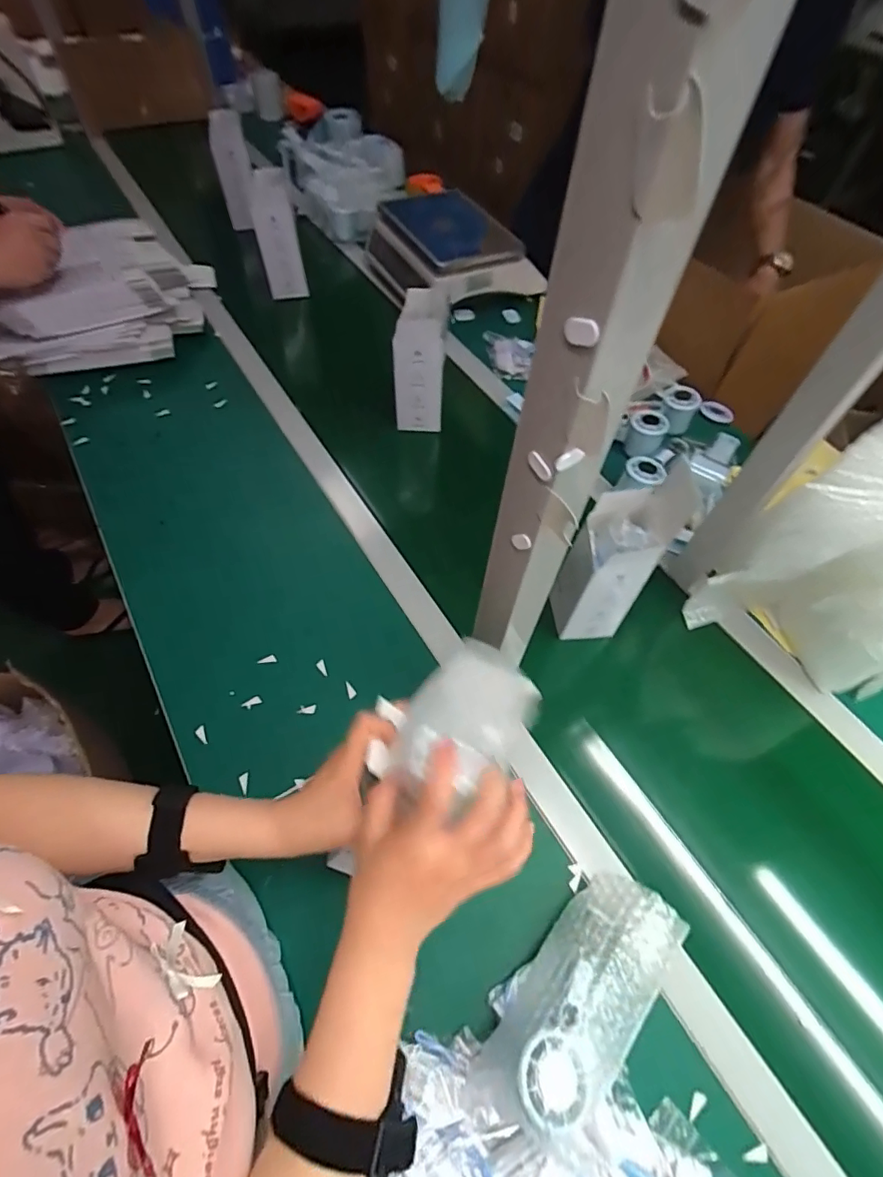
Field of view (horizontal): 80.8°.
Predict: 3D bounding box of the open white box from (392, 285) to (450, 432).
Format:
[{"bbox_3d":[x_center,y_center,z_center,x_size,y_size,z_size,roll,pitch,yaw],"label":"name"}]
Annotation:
[{"bbox_3d":[-0.036,-0.342,0.800,0.084,0.194,0.088,4,57,0],"label":"open white box"}]

